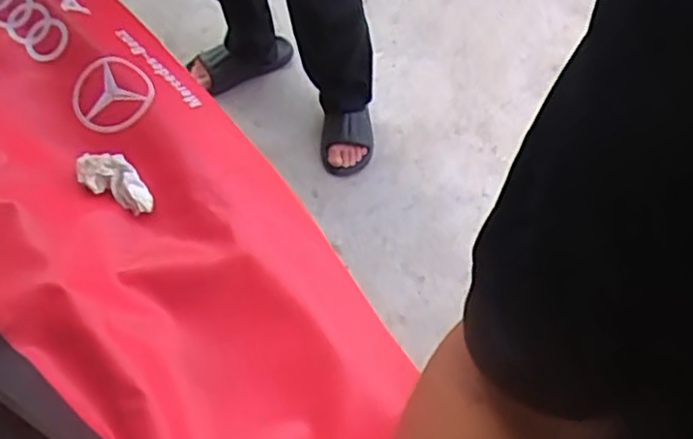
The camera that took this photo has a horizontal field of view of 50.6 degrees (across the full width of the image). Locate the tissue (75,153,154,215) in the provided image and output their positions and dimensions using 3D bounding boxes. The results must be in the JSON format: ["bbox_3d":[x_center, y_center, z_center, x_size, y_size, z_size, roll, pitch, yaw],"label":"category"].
[{"bbox_3d":[-0.224,-0.041,0.713,0.095,0.025,0.045,29,70,12],"label":"tissue"}]

